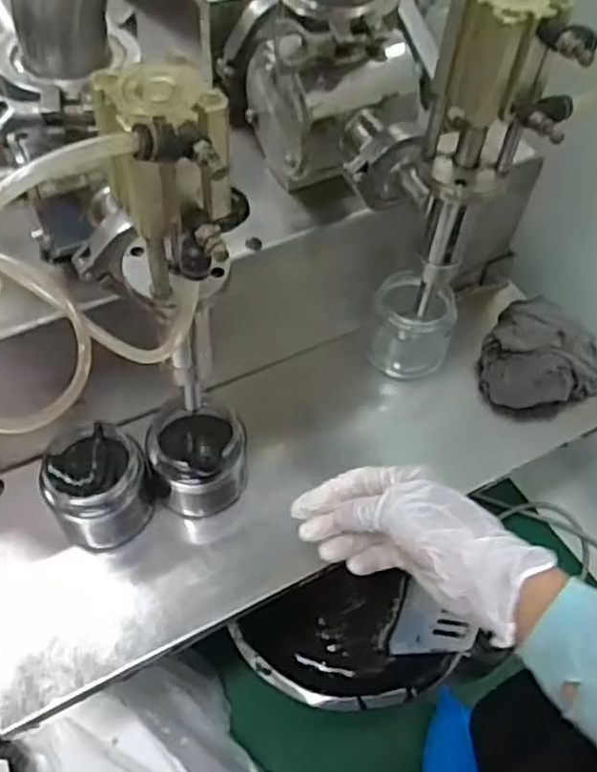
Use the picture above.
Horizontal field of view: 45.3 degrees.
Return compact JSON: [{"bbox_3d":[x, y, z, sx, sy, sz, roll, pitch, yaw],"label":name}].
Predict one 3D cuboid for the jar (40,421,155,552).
[{"bbox_3d":[-0.136,0.068,0.485,0.061,0.072,0.058,2,55,-3],"label":"jar"}]

